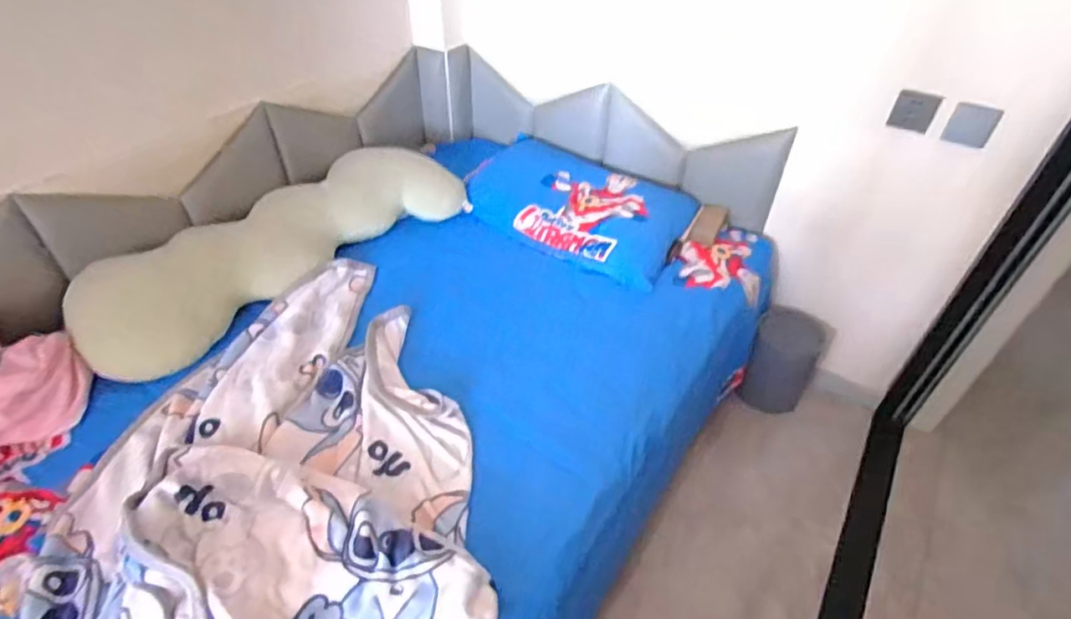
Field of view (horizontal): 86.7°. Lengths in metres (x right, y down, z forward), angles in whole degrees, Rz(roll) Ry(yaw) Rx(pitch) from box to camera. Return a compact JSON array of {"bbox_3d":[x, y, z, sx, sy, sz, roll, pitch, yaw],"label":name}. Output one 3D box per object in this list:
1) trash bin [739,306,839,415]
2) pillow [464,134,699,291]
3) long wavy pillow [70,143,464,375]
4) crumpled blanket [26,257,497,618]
[{"bbox_3d":[0.672,0.147,1.544,0.170,0.263,0.161,0,40,0],"label":"trash bin"},{"bbox_3d":[0.102,-0.278,1.549,0.600,0.141,0.338,24,46,25],"label":"pillow"},{"bbox_3d":[-0.576,-0.167,1.348,0.295,0.168,0.931,29,48,29],"label":"long wavy pillow"},{"bbox_3d":[-0.445,0.235,0.965,0.622,0.132,0.893,-16,43,-18],"label":"crumpled blanket"}]

